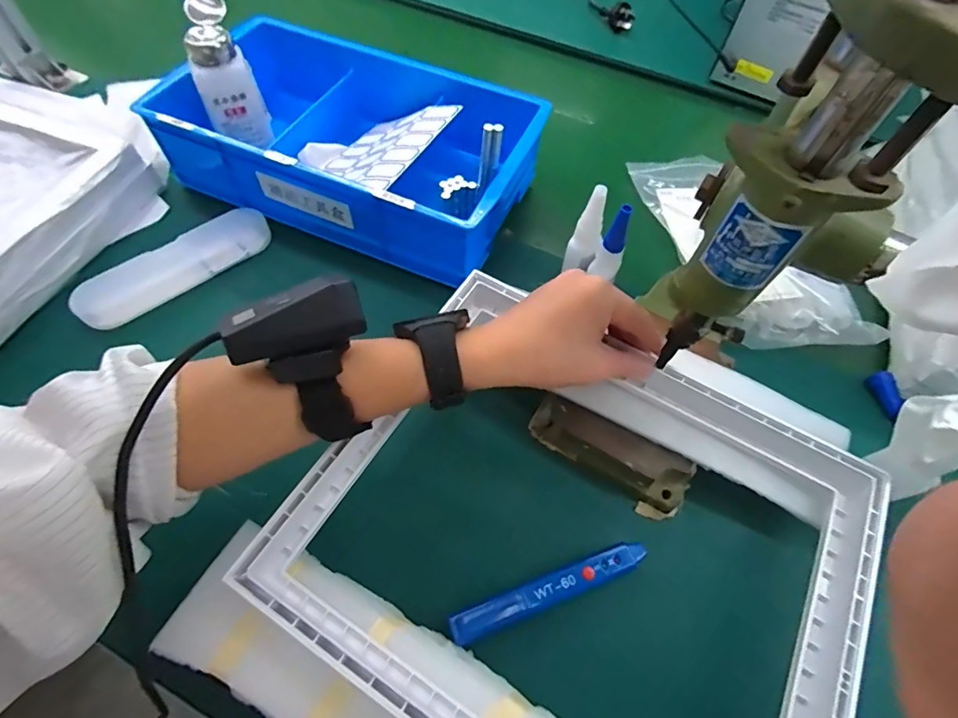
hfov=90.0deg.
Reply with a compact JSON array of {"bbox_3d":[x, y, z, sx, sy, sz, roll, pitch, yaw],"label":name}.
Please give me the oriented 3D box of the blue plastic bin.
[{"bbox_3d":[-0.125,-0.222,0.493,0.354,0.090,0.210,20,61,9],"label":"blue plastic bin"}]

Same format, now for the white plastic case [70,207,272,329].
[{"bbox_3d":[-0.284,-0.089,0.453,0.172,0.031,0.045,-37,68,-21],"label":"white plastic case"}]

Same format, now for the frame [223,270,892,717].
[{"bbox_3d":[0.069,0.106,0.303,0.330,0.026,0.284,29,62,14],"label":"frame"}]

